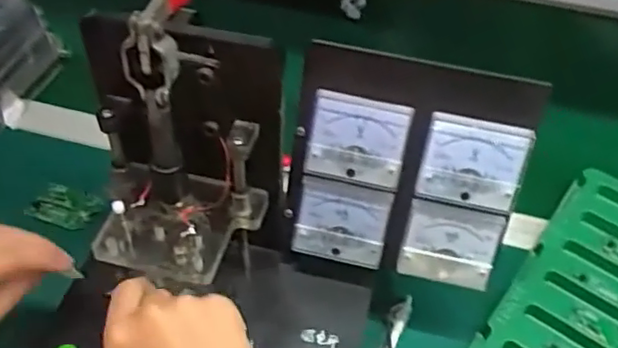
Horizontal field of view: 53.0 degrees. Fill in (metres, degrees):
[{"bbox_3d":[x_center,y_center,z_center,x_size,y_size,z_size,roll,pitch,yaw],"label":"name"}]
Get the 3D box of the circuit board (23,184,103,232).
[{"bbox_3d":[-0.224,0.031,0.570,0.061,0.007,0.039,21,49,15],"label":"circuit board"}]

